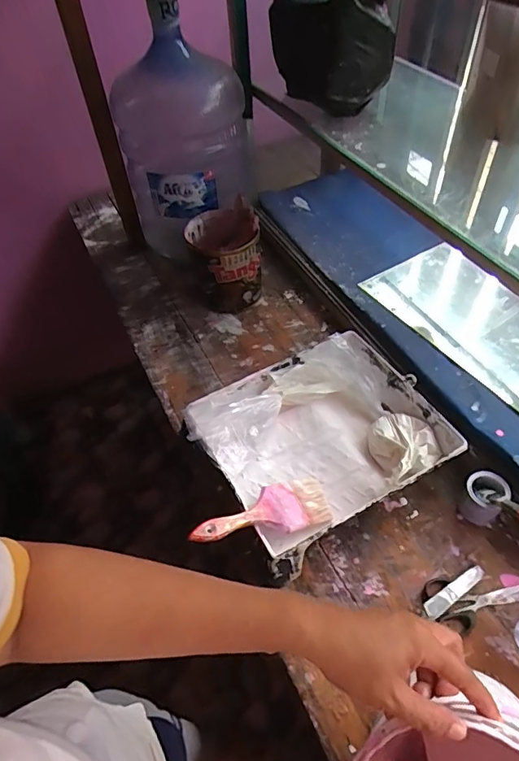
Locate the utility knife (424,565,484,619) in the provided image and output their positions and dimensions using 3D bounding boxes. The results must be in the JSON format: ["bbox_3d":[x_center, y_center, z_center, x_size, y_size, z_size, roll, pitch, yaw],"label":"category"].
[{"bbox_3d":[0.261,0.282,0.627,0.102,0.011,0.022,-27,54,-19],"label":"utility knife"}]

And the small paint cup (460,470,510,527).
[{"bbox_3d":[0.325,0.173,0.684,0.053,0.073,0.055,-1,50,1],"label":"small paint cup"}]

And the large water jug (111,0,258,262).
[{"bbox_3d":[-0.150,-0.479,0.974,0.252,0.483,0.235,-15,50,-8],"label":"large water jug"}]

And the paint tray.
[{"bbox_3d":[0.095,0.084,0.752,0.356,0.092,0.297,-26,54,-18],"label":"paint tray"}]

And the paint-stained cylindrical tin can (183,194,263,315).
[{"bbox_3d":[-0.072,-0.260,0.994,0.141,0.182,0.156,-6,50,-3],"label":"paint-stained cylindrical tin can"}]

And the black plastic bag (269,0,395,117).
[{"bbox_3d":[0.128,-0.607,0.841,0.151,0.185,0.184,-18,51,-11],"label":"black plastic bag"}]

